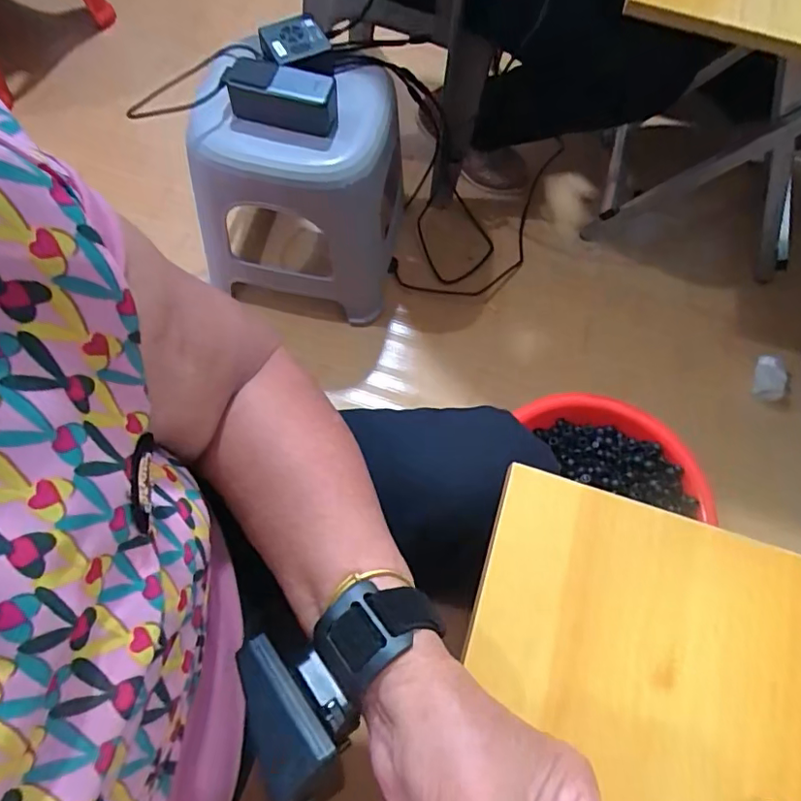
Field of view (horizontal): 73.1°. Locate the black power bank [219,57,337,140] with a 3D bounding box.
[{"bbox_3d":[-0.146,-0.374,0.667,0.137,0.048,0.064,9,68,0],"label":"black power bank"}]

